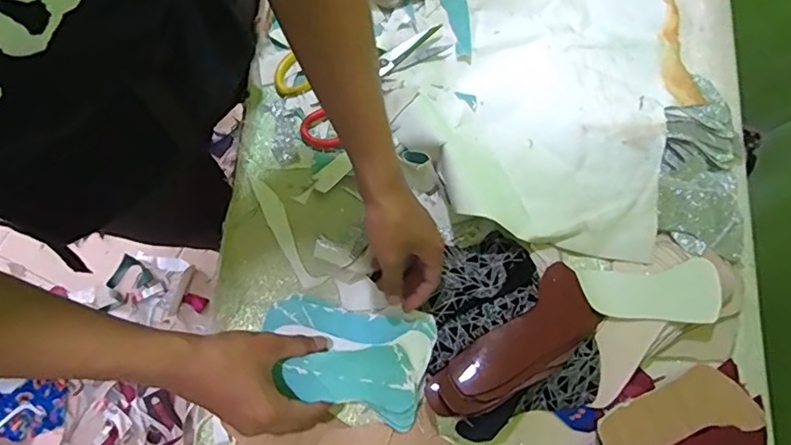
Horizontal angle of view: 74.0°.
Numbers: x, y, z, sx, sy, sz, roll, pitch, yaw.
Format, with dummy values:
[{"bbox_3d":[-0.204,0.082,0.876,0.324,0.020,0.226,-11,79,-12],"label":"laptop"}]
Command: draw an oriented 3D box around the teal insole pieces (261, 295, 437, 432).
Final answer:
[{"bbox_3d":[-0.052,0.129,0.521,0.169,0.057,0.105,15,77,3],"label":"teal insole pieces"}]

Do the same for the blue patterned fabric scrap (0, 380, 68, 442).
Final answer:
[{"bbox_3d":[-0.896,0.464,1.234,0.250,0.033,0.141,-35,81,-10],"label":"blue patterned fabric scrap"}]

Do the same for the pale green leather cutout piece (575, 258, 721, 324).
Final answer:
[{"bbox_3d":[0.273,0.073,0.562,0.153,0.018,0.070,-3,51,0],"label":"pale green leather cutout piece"}]

